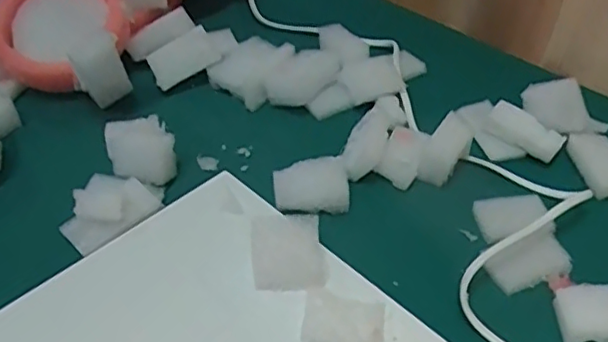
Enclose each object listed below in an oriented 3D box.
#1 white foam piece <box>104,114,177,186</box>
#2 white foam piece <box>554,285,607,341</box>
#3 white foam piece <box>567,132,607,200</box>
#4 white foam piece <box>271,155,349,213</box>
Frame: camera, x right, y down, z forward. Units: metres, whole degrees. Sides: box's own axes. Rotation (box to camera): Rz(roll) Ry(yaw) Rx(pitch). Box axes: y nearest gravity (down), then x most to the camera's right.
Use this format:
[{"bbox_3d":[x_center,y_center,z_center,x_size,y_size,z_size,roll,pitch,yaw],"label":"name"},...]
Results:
[{"bbox_3d":[-0.110,-0.015,0.420,0.040,0.021,0.057,-17,46,-18],"label":"white foam piece"},{"bbox_3d":[0.156,0.078,0.338,0.033,0.015,0.029,4,44,4],"label":"white foam piece"},{"bbox_3d":[0.204,-0.004,0.427,0.032,0.014,0.051,-4,44,-5],"label":"white foam piece"},{"bbox_3d":[0.004,0.008,0.396,0.046,0.016,0.035,-4,44,-6],"label":"white foam piece"}]

